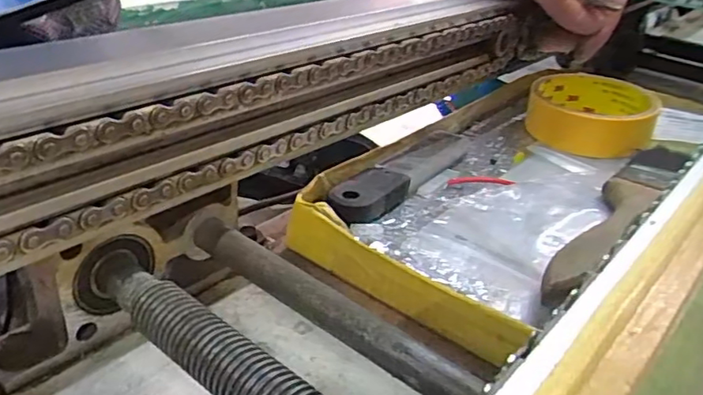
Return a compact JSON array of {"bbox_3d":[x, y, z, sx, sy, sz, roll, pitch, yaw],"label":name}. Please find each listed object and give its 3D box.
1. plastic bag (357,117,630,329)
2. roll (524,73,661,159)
[{"bbox_3d":[0.092,-0.005,0.345,0.093,0.012,0.214,19,32,25],"label":"plastic bag"},{"bbox_3d":[0.171,-0.060,0.433,0.087,0.029,0.096,18,31,22],"label":"roll"}]

